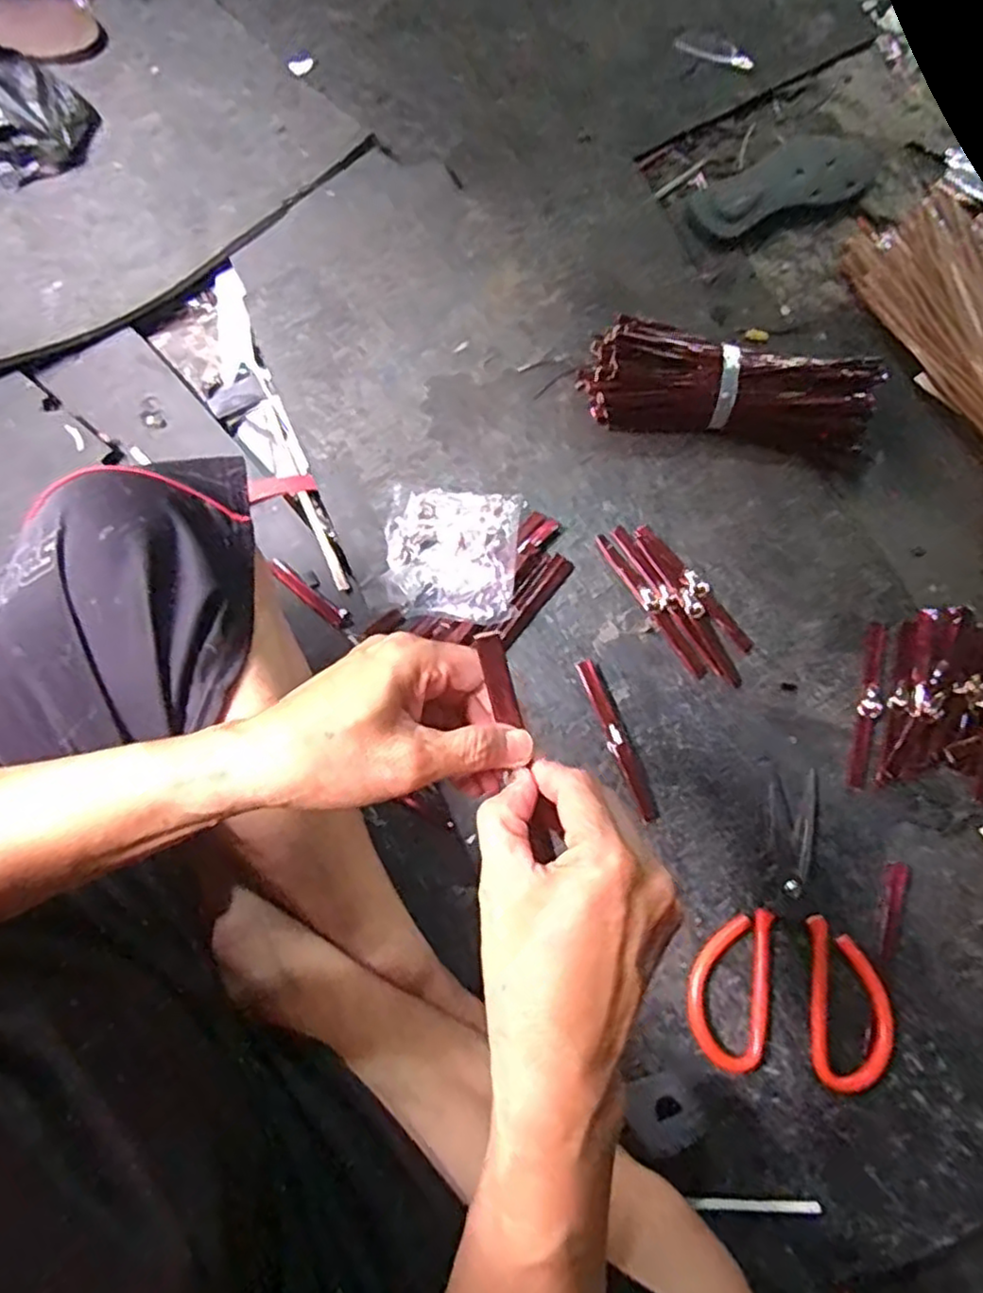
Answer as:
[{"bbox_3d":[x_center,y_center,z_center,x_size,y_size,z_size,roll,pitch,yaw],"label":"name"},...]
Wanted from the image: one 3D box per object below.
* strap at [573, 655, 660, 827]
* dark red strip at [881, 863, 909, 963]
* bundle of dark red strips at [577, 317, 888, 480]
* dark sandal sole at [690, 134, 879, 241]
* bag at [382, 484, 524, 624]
[{"bbox_3d":[0.103,0.075,0.568,0.016,0.004,0.138,-21,79,-7],"label":"strap"},{"bbox_3d":[0.302,0.198,0.521,0.017,0.004,0.074,19,77,2],"label":"dark red strip"},{"bbox_3d":[0.211,-0.228,0.626,0.256,0.077,0.076,13,71,3],"label":"bundle of dark red strips"},{"bbox_3d":[0.331,-0.515,0.771,0.245,0.015,0.092,-32,81,-9],"label":"dark sandal sole"},{"bbox_3d":[-0.035,-0.083,0.600,0.116,0.036,0.131,5,77,-2],"label":"bag"}]

